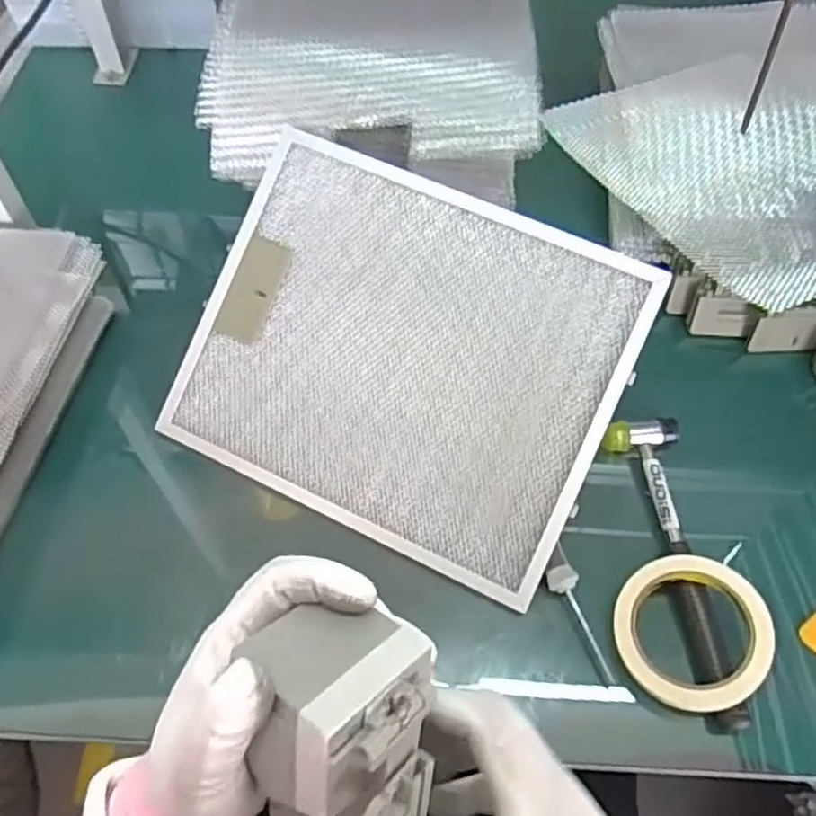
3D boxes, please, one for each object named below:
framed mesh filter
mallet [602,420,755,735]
[{"bbox_3d":[-0.004,-0.044,0.561,0.334,0.014,0.281,24,89,11],"label":"framed mesh filter"},{"bbox_3d":[0.216,0.117,0.544,0.053,0.030,0.243,-8,59,-6],"label":"mallet"}]

